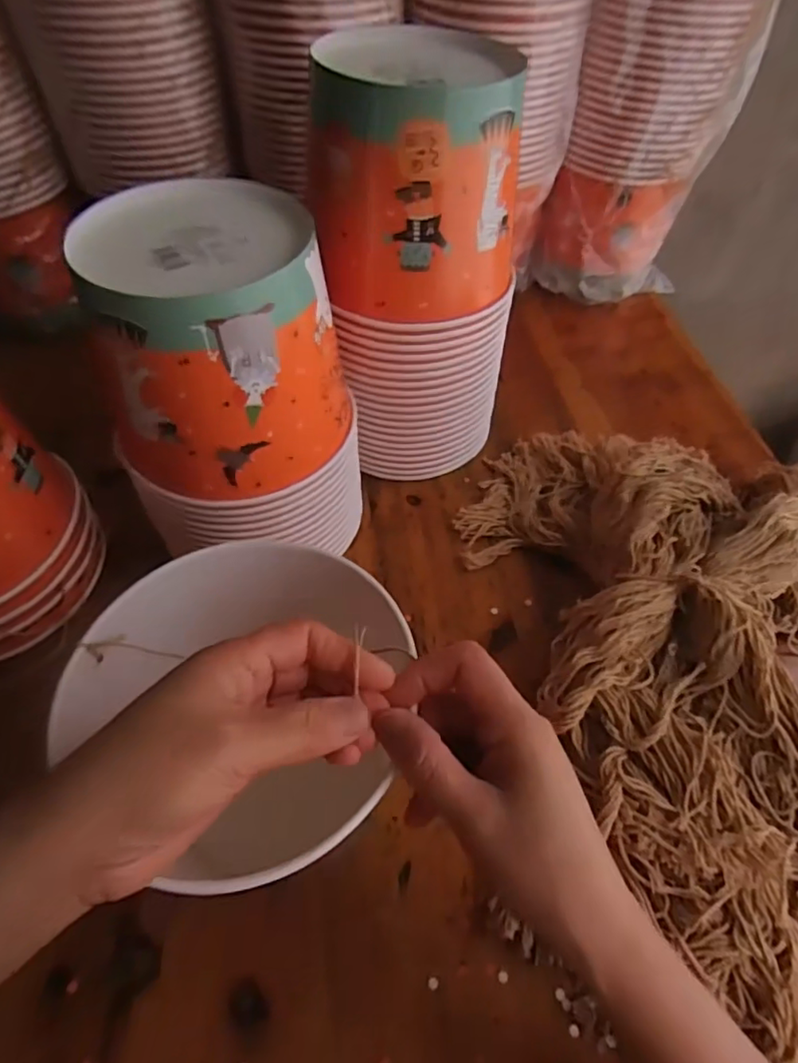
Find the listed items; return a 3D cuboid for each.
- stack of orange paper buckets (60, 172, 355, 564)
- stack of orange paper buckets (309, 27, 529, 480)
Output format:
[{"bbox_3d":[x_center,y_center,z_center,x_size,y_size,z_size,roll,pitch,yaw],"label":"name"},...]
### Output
[{"bbox_3d":[-0.102,-0.077,0.397,0.143,0.246,0.126,-4,53,-4],"label":"stack of orange paper buckets"},{"bbox_3d":[0.017,-0.179,0.452,0.140,0.290,0.114,-9,54,-8],"label":"stack of orange paper buckets"}]

